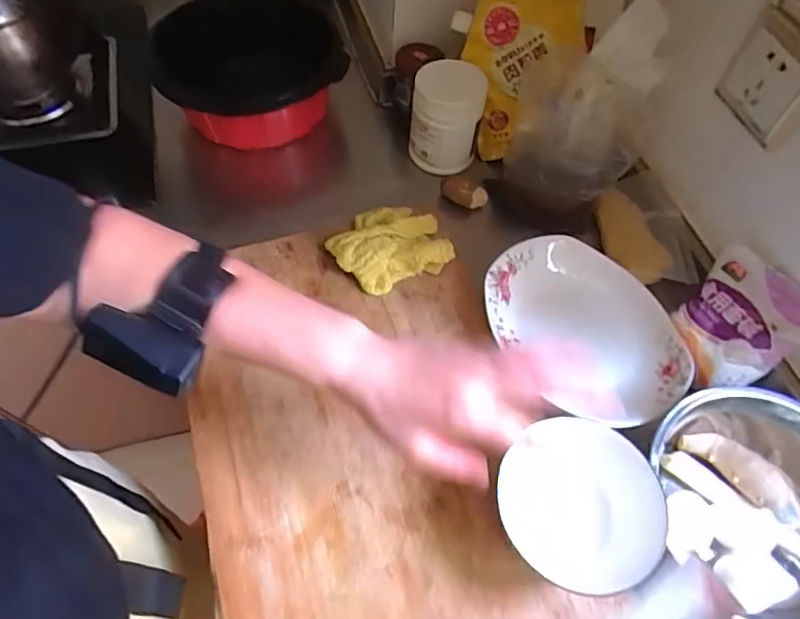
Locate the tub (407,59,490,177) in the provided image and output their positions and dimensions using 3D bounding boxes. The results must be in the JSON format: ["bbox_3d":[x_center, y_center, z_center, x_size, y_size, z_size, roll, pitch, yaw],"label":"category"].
[{"bbox_3d":[0.055,-0.235,0.659,0.080,0.126,0.081,2,58,-3],"label":"tub"}]

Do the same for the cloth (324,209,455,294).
[{"bbox_3d":[-0.015,-0.074,0.609,0.121,0.040,0.101,-16,60,-14],"label":"cloth"}]

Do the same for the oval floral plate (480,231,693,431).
[{"bbox_3d":[0.201,0.011,0.571,0.215,0.037,0.170,35,62,17],"label":"oval floral plate"}]

